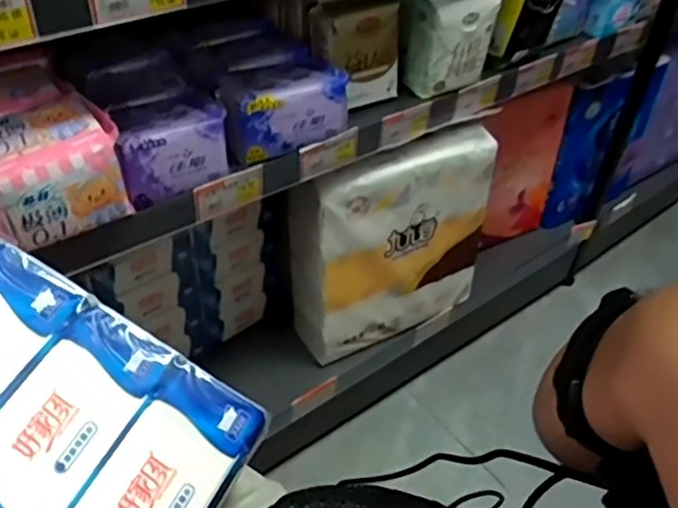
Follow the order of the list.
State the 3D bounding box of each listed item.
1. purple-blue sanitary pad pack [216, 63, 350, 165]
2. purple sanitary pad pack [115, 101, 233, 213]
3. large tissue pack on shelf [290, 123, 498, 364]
[{"bbox_3d":[-0.058,-0.145,0.667,0.125,0.070,0.071,-26,50,-29],"label":"purple-blue sanitary pad pack"},{"bbox_3d":[-0.154,-0.094,0.602,0.101,0.065,0.055,-26,50,-29],"label":"purple sanitary pad pack"},{"bbox_3d":[0.078,-0.019,0.882,0.265,0.287,0.093,-18,47,-24],"label":"large tissue pack on shelf"}]

